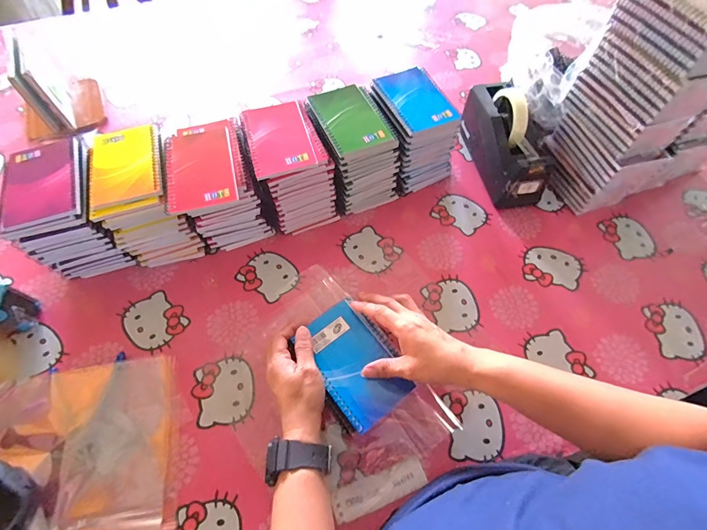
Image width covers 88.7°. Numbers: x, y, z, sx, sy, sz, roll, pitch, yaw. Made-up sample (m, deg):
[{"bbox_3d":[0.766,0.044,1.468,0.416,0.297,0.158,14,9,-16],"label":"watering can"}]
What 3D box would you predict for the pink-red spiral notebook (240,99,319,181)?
[{"bbox_3d":[-0.103,-0.176,0.497,0.082,0.012,0.124,-16,62,-10],"label":"pink-red spiral notebook"}]

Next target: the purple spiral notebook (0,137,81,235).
[{"bbox_3d":[-0.395,-0.106,0.457,0.088,0.015,0.141,-16,62,-10],"label":"purple spiral notebook"}]

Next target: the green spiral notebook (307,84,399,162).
[{"bbox_3d":[-0.005,-0.205,0.519,0.083,0.014,0.137,-22,64,-13],"label":"green spiral notebook"}]

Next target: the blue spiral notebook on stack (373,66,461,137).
[{"bbox_3d":[0.093,-0.249,0.543,0.089,0.010,0.130,-20,63,-12],"label":"blue spiral notebook on stack"}]

